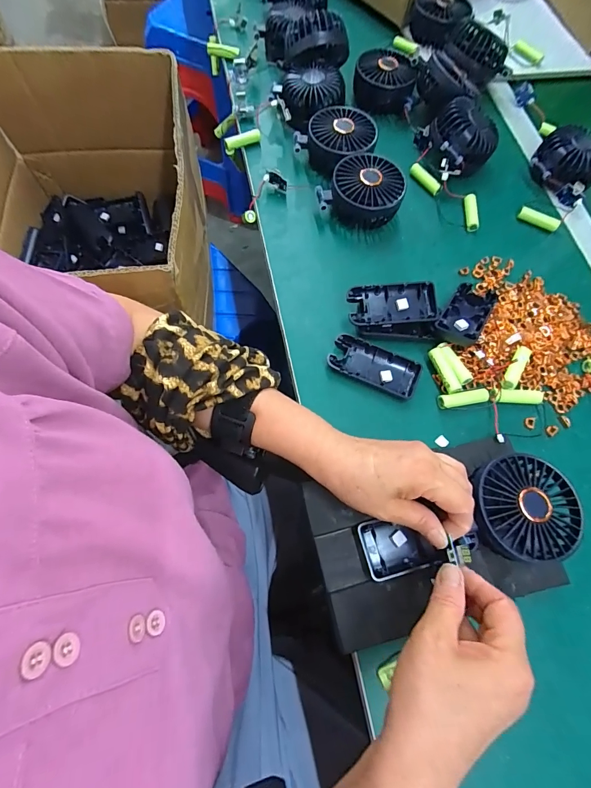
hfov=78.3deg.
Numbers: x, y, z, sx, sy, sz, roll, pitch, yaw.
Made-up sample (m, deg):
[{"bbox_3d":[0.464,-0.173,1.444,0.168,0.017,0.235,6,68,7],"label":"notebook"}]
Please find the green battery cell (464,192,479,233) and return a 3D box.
[{"bbox_3d":[0.225,-0.232,0.465,0.017,0.011,0.056,5,70,-1],"label":"green battery cell"}]

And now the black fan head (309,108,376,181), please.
[{"bbox_3d":[0.058,-0.324,0.468,0.086,0.040,0.083,8,70,0],"label":"black fan head"}]

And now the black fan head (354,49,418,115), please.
[{"bbox_3d":[0.127,-0.444,0.518,0.084,0.046,0.075,13,70,2],"label":"black fan head"}]

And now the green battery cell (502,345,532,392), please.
[{"bbox_3d":[0.232,-0.030,0.381,0.018,0.016,0.056,32,72,9],"label":"green battery cell"}]

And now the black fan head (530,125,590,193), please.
[{"bbox_3d":[0.364,-0.309,0.480,0.084,0.042,0.096,36,73,10],"label":"black fan head"}]

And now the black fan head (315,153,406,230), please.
[{"bbox_3d":[0.081,-0.246,0.443,0.099,0.048,0.079,20,70,5],"label":"black fan head"}]

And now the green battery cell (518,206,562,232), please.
[{"bbox_3d":[0.316,-0.228,0.472,0.051,0.017,0.016,26,71,7],"label":"green battery cell"}]

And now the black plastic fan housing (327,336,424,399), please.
[{"bbox_3d":[0.083,-0.028,0.383,0.094,0.014,0.043,23,71,6],"label":"black plastic fan housing"}]

